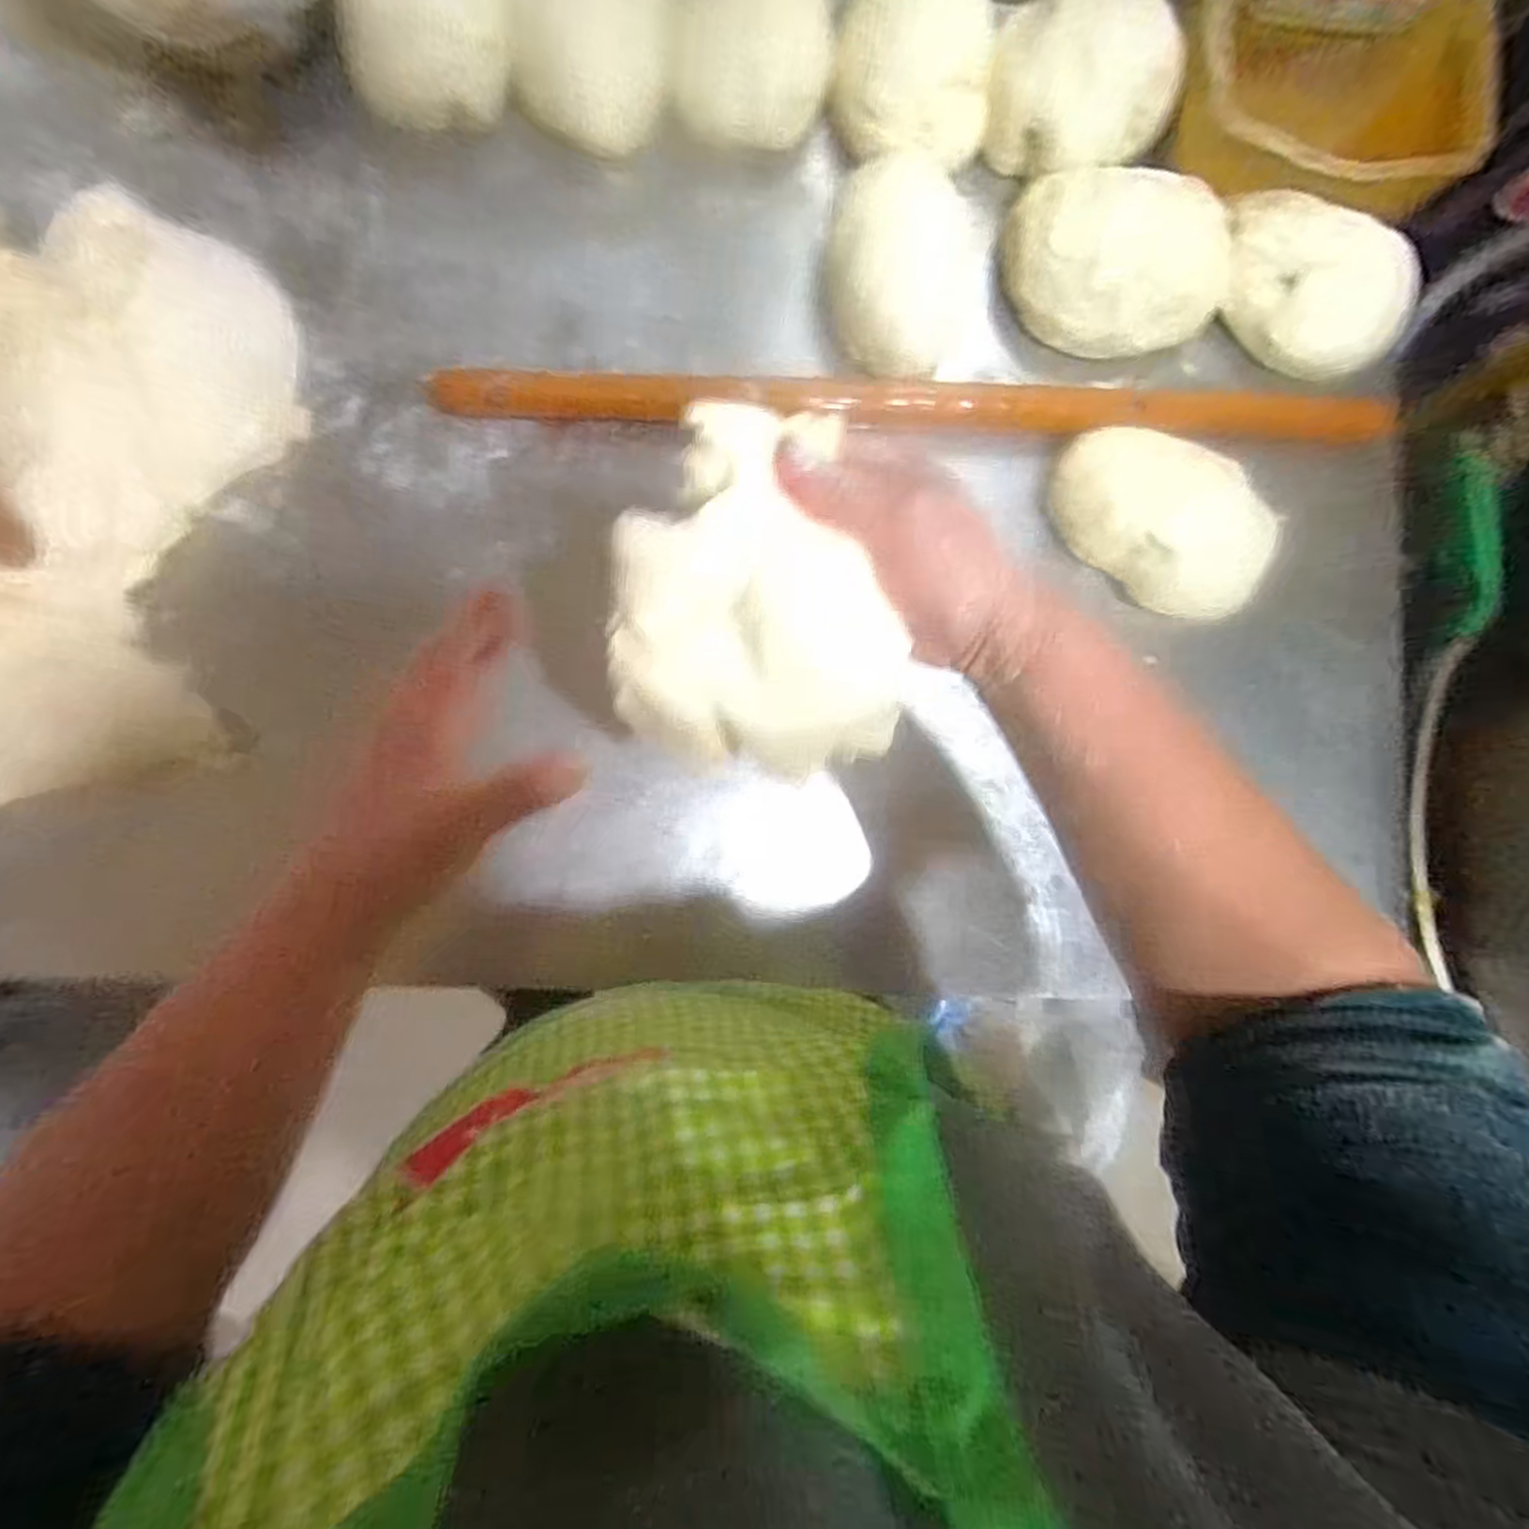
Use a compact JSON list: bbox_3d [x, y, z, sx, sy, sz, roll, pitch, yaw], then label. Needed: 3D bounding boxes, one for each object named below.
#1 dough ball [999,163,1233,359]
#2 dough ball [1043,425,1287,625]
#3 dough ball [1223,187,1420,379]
[{"bbox_3d":[0.253,-0.355,0.538,0.161,0.076,0.100,16,84,-5],"label":"dough ball"},{"bbox_3d":[0.291,-0.175,0.553,0.170,0.060,0.095,27,84,-3],"label":"dough ball"},{"bbox_3d":[0.401,-0.349,0.547,0.152,0.052,0.087,34,83,-3],"label":"dough ball"}]

